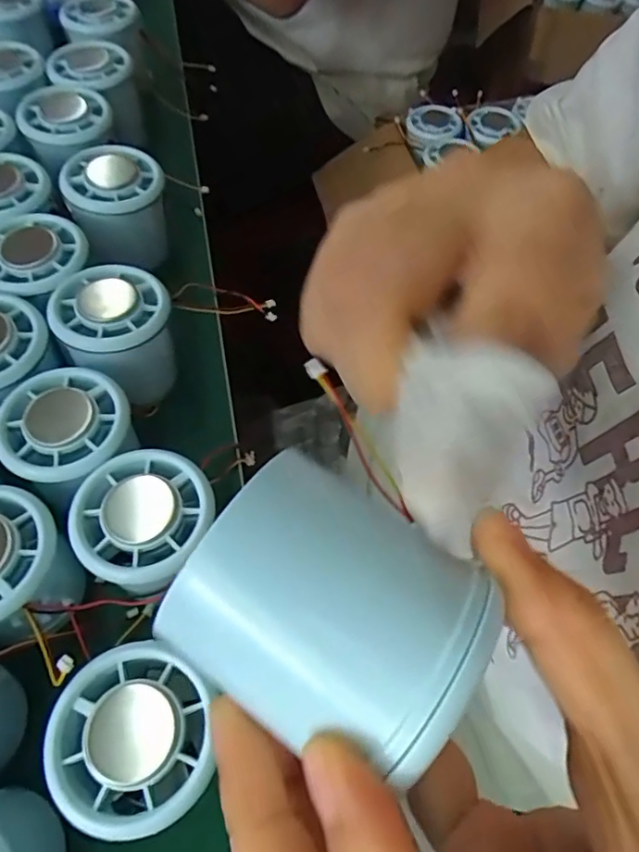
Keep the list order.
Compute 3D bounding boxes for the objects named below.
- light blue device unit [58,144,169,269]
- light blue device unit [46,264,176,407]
[{"bbox_3d":[-0.122,-0.133,0.350,0.054,0.054,0.052,-19,62,-12],"label":"light blue device unit"},{"bbox_3d":[-0.103,-0.047,0.298,0.058,0.049,0.064,-17,61,-11],"label":"light blue device unit"}]

